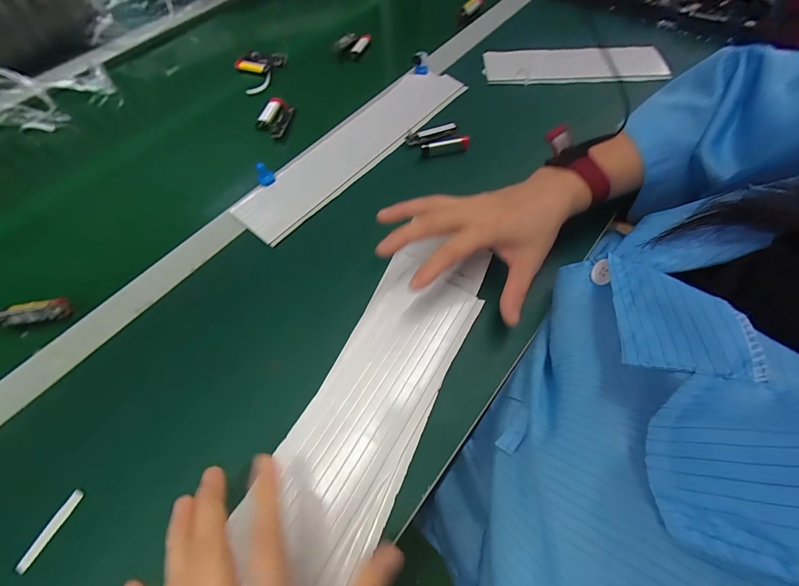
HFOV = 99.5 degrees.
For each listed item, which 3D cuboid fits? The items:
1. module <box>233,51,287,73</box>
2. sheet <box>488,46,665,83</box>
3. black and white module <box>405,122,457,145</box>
[{"bbox_3d":[-0.211,-0.351,0.515,0.073,0.015,0.039,18,64,11],"label":"module"},{"bbox_3d":[0.252,-0.321,0.473,0.260,0.007,0.079,0,62,2],"label":"sheet"},{"bbox_3d":[0.039,-0.195,0.414,0.065,0.007,0.015,-19,63,-8],"label":"black and white module"}]

